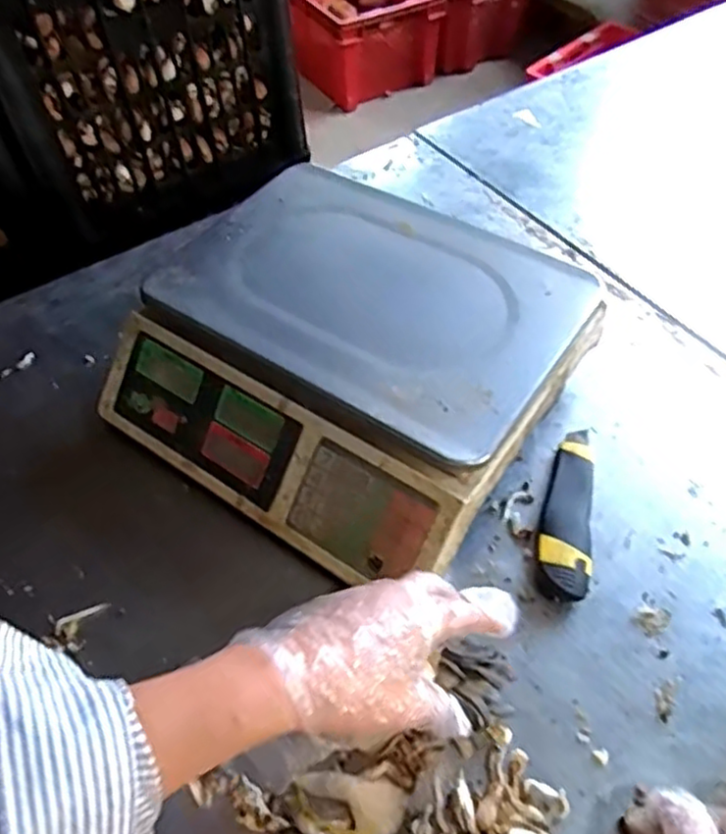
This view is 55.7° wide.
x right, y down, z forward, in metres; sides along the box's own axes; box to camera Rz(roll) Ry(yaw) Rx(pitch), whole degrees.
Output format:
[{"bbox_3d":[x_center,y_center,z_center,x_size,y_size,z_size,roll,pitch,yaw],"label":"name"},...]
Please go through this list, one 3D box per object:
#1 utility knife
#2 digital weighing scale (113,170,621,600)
[{"bbox_3d":[0.161,0.069,0.542,0.038,0.020,0.152,9,53,10],"label":"utility knife"},{"bbox_3d":[-0.013,-0.048,0.577,0.324,0.124,0.288,30,59,23],"label":"digital weighing scale"}]

